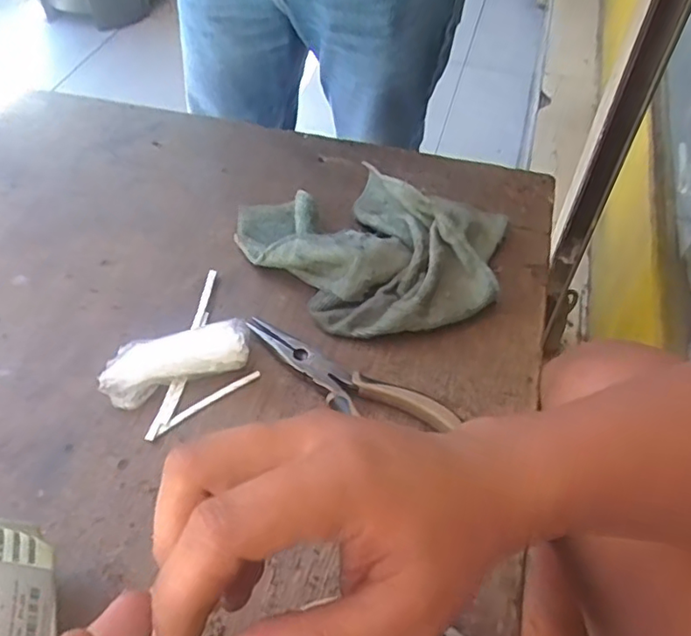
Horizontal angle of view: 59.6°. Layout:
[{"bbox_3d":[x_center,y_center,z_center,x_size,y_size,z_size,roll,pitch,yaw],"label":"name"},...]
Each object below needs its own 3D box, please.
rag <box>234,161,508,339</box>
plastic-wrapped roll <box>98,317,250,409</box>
[{"bbox_3d":[0.013,-0.069,0.503,0.233,0.055,0.169,21,53,16],"label":"rag"},{"bbox_3d":[-0.121,0.029,0.435,0.104,0.031,0.042,-15,52,-12],"label":"plastic-wrapped roll"}]

